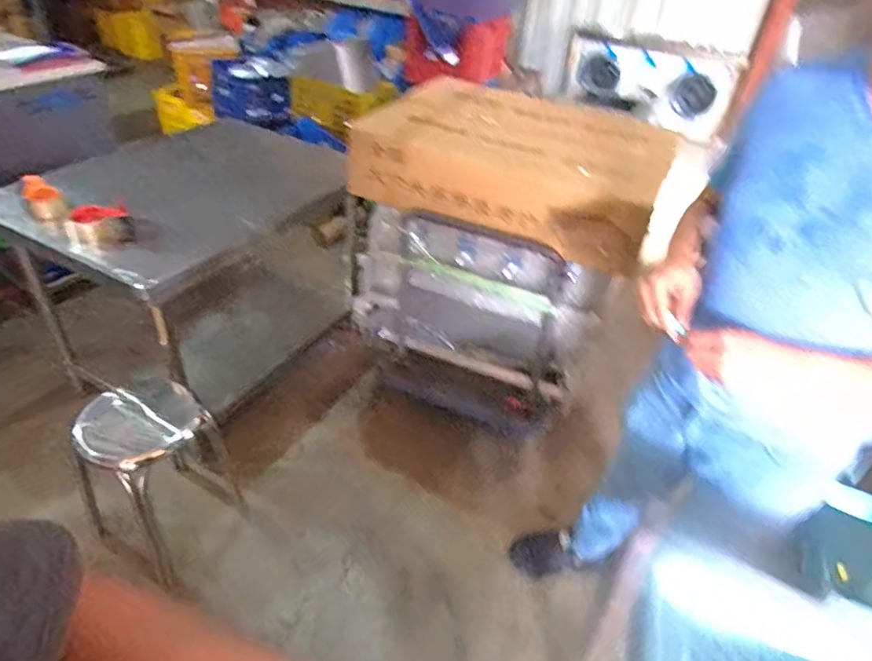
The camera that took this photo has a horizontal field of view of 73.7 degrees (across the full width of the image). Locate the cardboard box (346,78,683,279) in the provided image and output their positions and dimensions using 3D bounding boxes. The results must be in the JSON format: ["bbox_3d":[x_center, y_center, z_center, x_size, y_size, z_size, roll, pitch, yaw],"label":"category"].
[{"bbox_3d":[0.261,-0.553,1.824,0.877,0.272,0.701,21,40,18],"label":"cardboard box"}]

